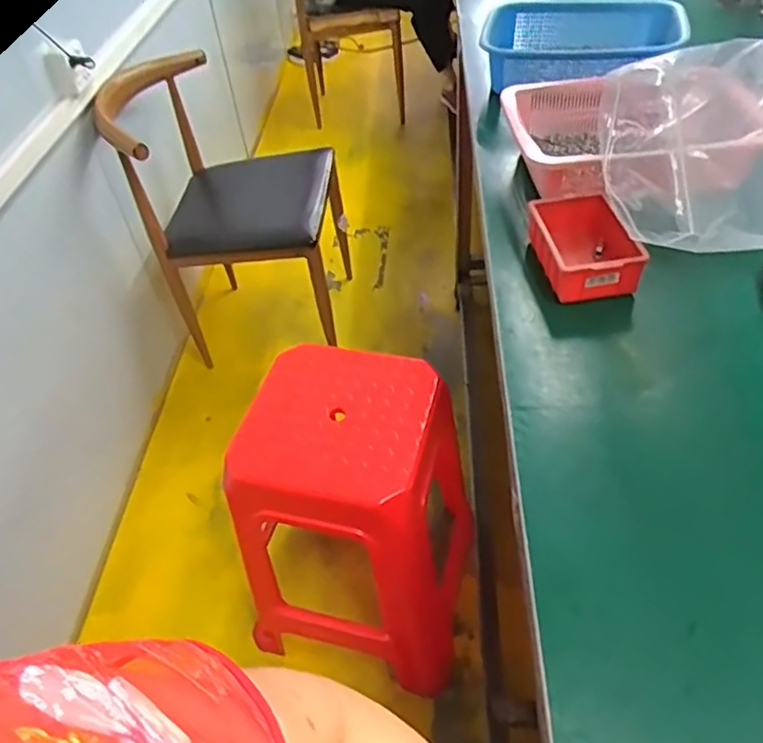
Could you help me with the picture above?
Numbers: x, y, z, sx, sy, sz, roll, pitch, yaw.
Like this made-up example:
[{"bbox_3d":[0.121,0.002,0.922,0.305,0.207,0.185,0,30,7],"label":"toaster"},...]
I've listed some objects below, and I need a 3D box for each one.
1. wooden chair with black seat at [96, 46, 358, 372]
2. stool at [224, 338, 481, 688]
[{"bbox_3d":[-0.398,-0.475,1.782,0.576,0.781,0.567,-1,46,6],"label":"wooden chair with black seat"},{"bbox_3d":[-0.030,0.264,1.131,0.347,0.499,0.369,3,47,10],"label":"stool"}]

